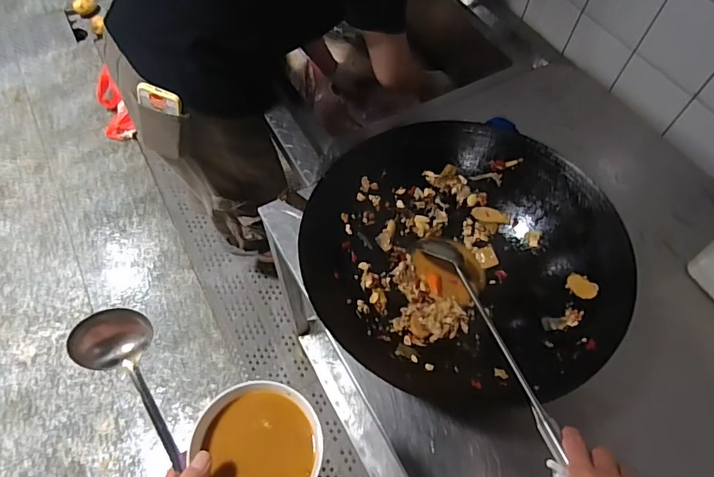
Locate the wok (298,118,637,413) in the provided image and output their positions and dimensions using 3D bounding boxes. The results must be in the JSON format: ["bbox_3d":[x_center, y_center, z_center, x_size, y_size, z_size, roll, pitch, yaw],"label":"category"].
[{"bbox_3d":[0.144,0.026,0.672,0.428,0.114,0.393,5,60,1],"label":"wok"}]

